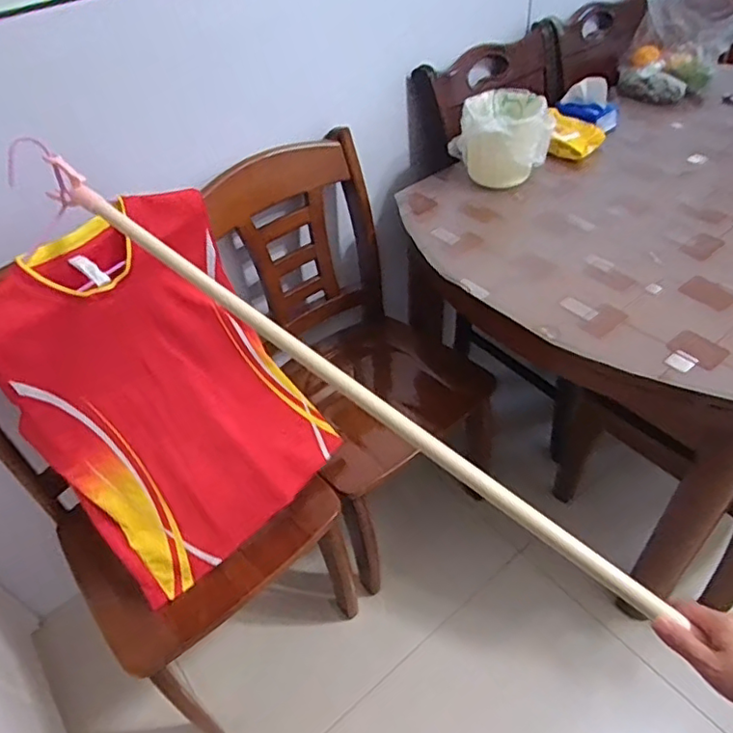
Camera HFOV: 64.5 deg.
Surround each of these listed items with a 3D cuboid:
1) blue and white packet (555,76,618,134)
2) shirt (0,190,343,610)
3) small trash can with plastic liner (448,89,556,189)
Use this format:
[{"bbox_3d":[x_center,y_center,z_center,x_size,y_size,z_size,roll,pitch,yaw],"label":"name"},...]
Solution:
[{"bbox_3d":[0.519,-0.623,1.367,0.145,0.106,0.045,23,52,27],"label":"blue and white packet"},{"bbox_3d":[-0.292,0.050,0.923,0.402,0.546,0.215,-36,51,-26],"label":"shirt"},{"bbox_3d":[0.287,-0.479,1.240,0.219,0.165,0.179,3,45,11],"label":"small trash can with plastic liner"}]

